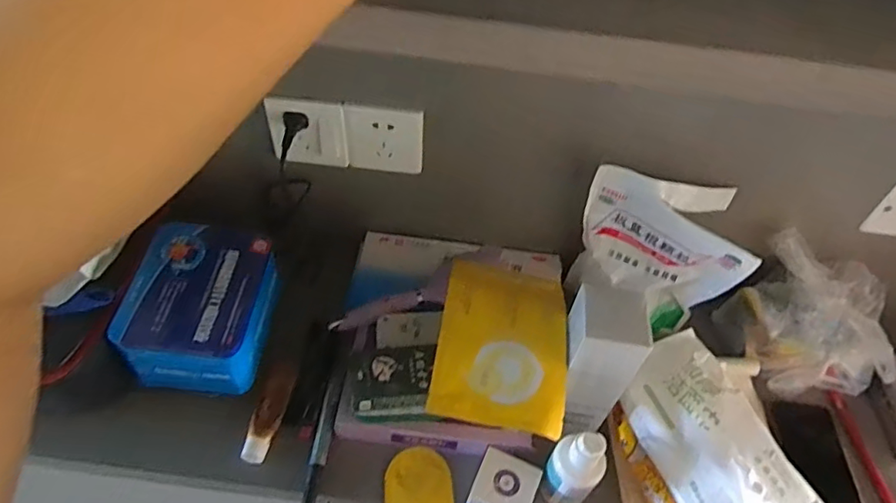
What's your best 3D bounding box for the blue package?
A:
[{"bbox_3d":[-0.256,0.059,0.598,0.124,0.081,0.160,7,50,1],"label":"blue package"}]

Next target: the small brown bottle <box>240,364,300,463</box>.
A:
[{"bbox_3d":[-0.199,0.181,0.645,0.035,0.023,0.120,7,50,1],"label":"small brown bottle"}]

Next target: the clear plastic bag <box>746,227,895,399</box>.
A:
[{"bbox_3d":[0.453,0.085,0.698,0.148,0.125,0.142,8,50,2],"label":"clear plastic bag"}]

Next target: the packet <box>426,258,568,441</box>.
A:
[{"bbox_3d":[0.054,0.084,0.555,0.120,0.024,0.183,9,50,3],"label":"packet"}]

